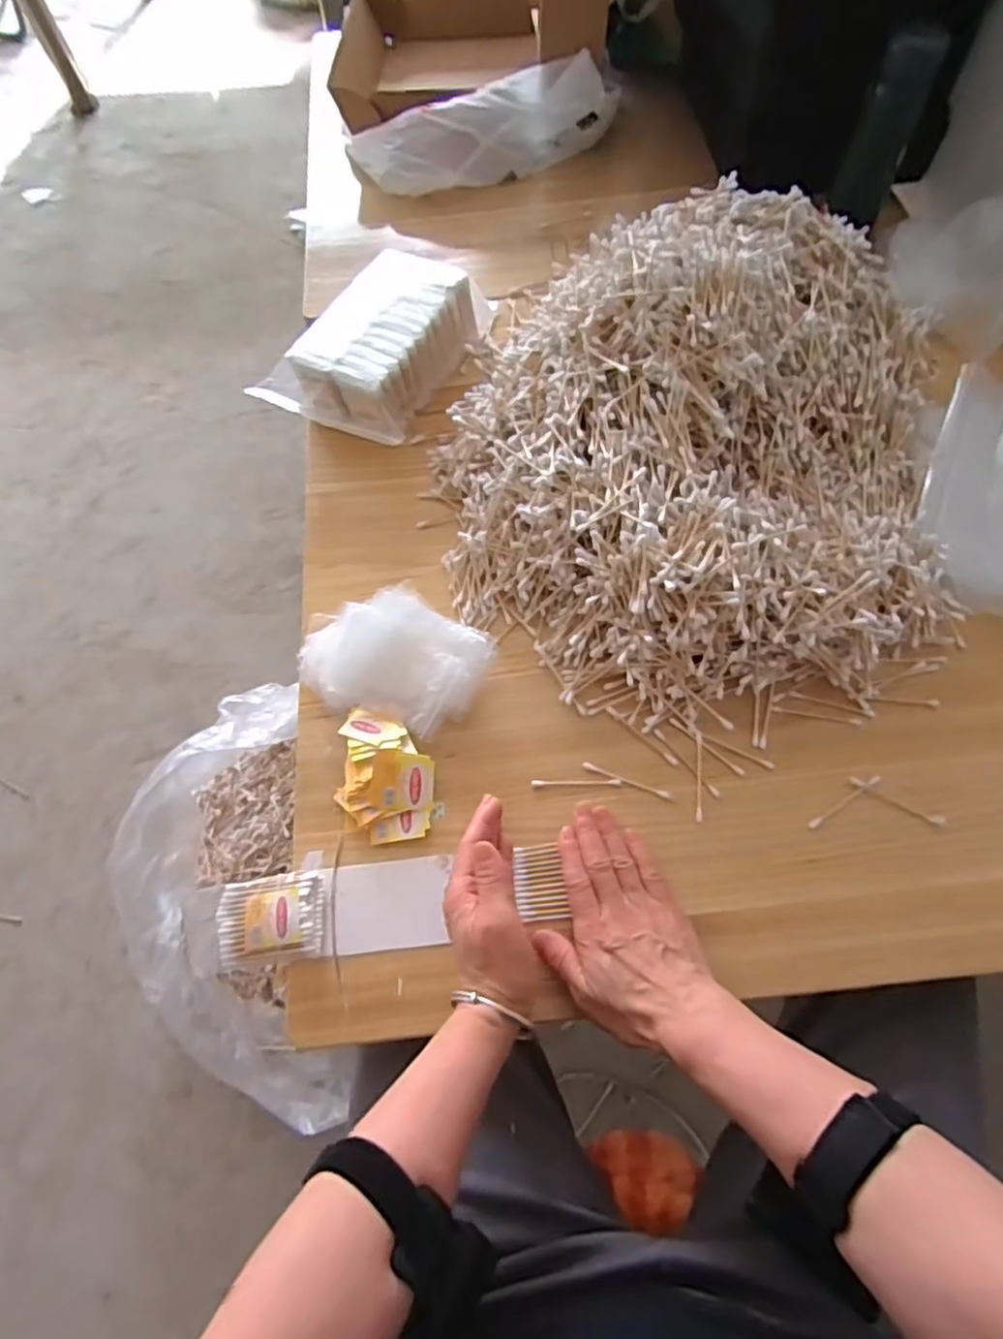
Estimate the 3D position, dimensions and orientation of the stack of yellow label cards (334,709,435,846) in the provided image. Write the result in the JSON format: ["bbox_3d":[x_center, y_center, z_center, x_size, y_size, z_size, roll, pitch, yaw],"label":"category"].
[{"bbox_3d":[-0.090,0.081,0.503,0.074,0.022,0.099,1,64,3],"label":"stack of yellow label cards"}]

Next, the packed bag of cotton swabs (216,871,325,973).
[{"bbox_3d":[-0.166,0.179,0.468,0.076,0.013,0.059,-10,64,-2],"label":"packed bag of cotton swabs"}]

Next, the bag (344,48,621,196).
[{"bbox_3d":[-0.027,-0.694,0.836,0.342,0.103,0.108,-10,64,-2],"label":"bag"}]

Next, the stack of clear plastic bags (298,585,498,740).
[{"bbox_3d":[-0.092,-0.015,0.541,0.154,0.042,0.119,32,70,17],"label":"stack of clear plastic bags"}]

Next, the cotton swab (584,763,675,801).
[{"bbox_3d":[0.097,0.086,0.501,0.071,0.004,0.006,21,67,13],"label":"cotton swab"}]

